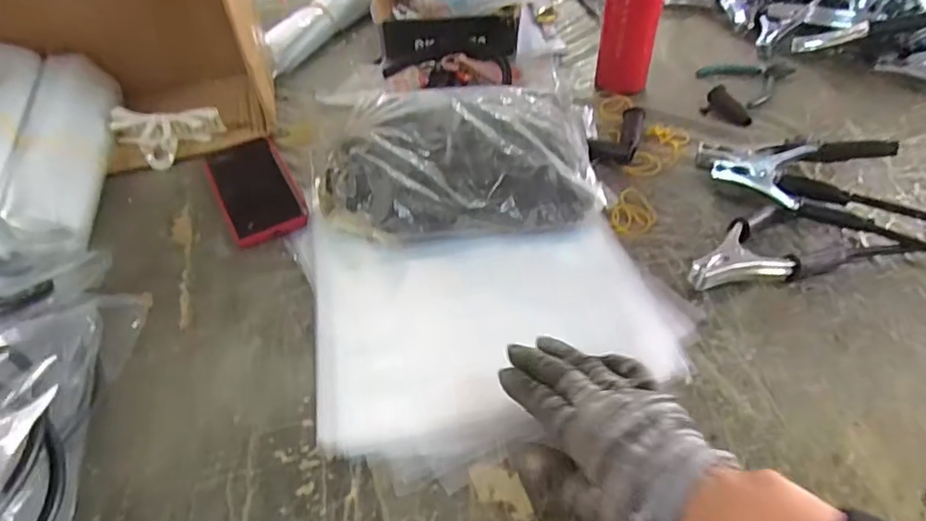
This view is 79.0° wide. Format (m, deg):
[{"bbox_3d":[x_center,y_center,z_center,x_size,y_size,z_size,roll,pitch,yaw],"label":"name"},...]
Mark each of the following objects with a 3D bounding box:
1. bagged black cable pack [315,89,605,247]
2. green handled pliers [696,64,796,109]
[{"bbox_3d":[-0.014,-0.110,0.574,0.285,0.072,0.224,-1,47,3],"label":"bagged black cable pack"},{"bbox_3d":[0.370,-0.229,0.705,0.111,0.008,0.097,-20,48,-14],"label":"green handled pliers"}]

